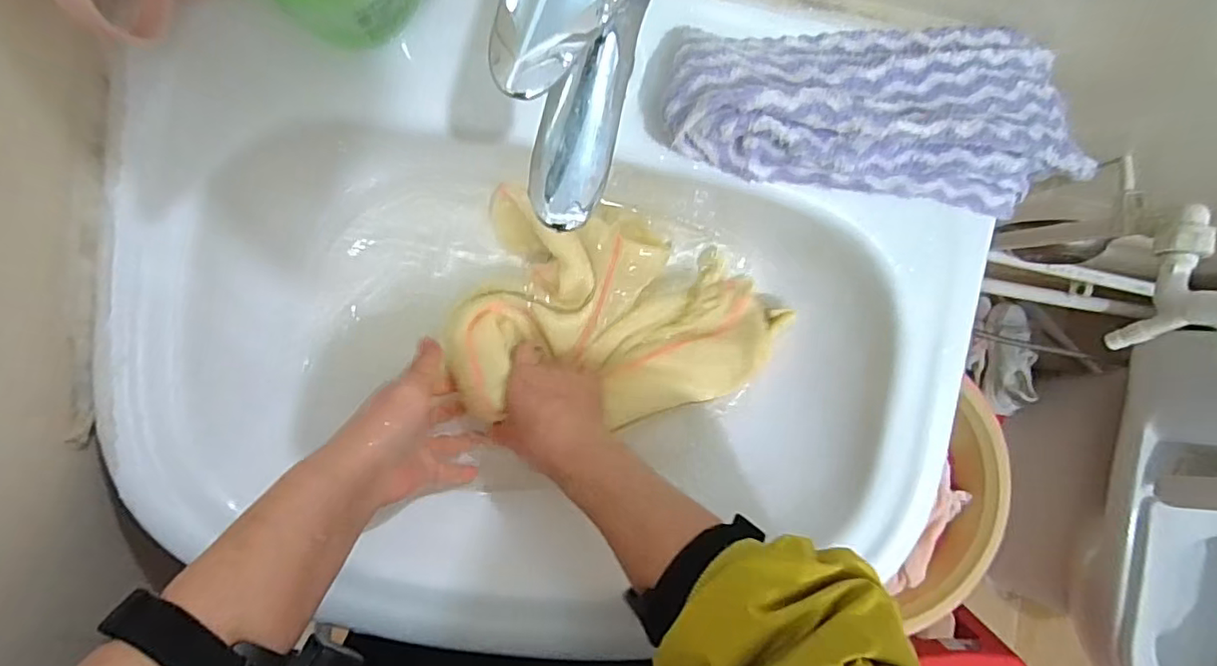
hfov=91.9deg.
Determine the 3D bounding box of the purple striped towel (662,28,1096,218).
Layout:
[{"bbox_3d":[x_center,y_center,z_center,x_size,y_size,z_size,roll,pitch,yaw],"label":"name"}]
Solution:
[{"bbox_3d":[0.171,-0.145,0.360,0.265,0.050,0.106,6,91,-9],"label":"purple striped towel"}]

